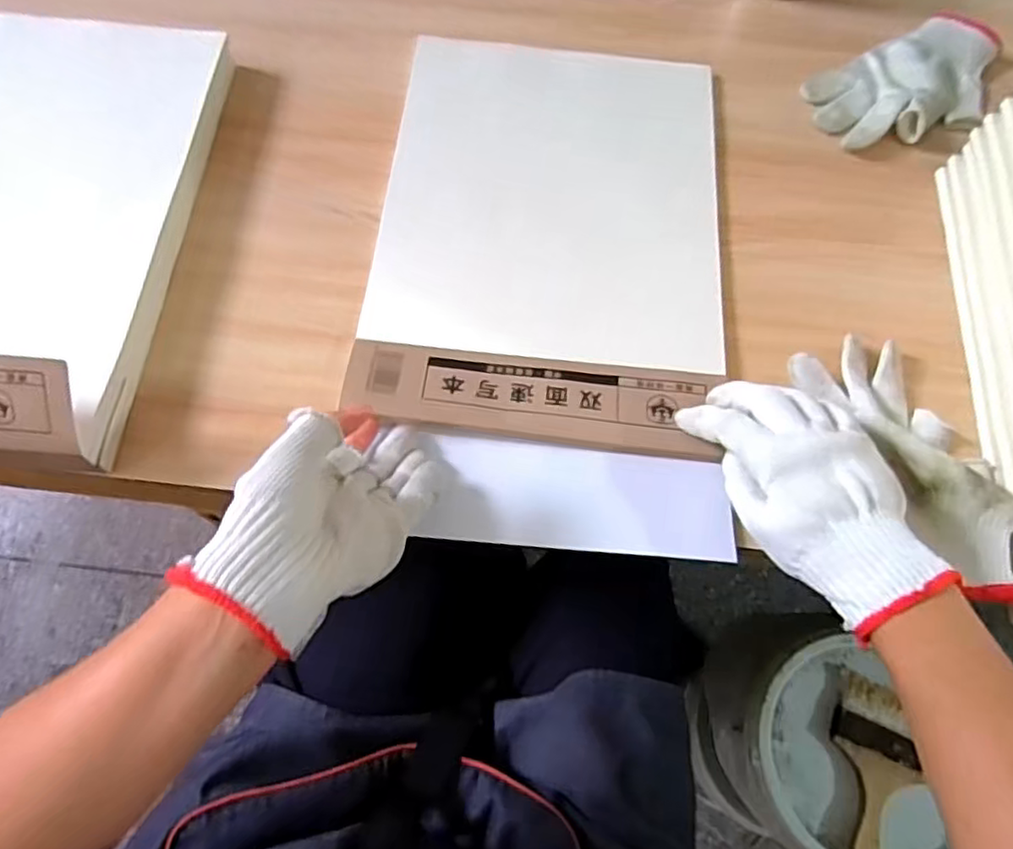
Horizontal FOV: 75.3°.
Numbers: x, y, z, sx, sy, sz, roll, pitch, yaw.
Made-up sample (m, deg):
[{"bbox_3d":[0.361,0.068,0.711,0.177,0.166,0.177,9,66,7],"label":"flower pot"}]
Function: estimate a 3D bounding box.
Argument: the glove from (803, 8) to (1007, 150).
[{"bbox_3d":[0.362,-0.301,0.581,0.190,0.027,0.108,-27,71,-13],"label":"glove"}]

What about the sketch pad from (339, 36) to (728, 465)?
[{"bbox_3d":[0.036,-0.159,0.511,0.256,0.024,0.365,7,67,0],"label":"sketch pad"}]

